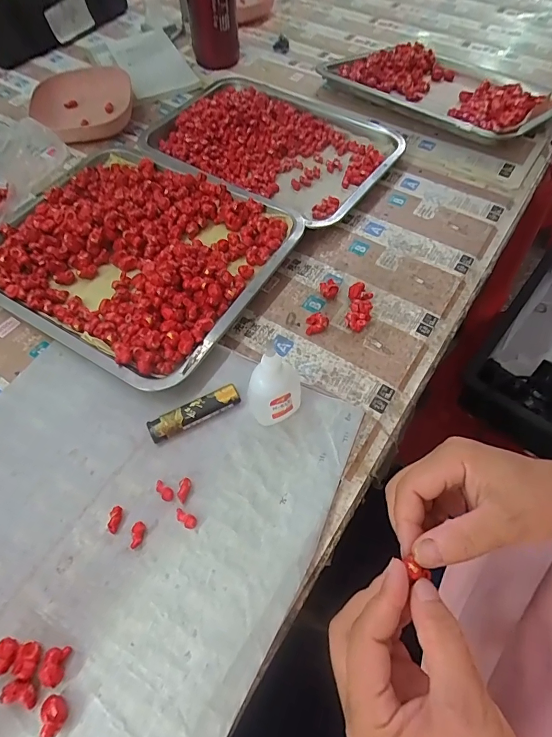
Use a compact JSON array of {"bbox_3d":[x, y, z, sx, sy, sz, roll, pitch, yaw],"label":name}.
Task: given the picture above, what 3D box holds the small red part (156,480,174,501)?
[{"bbox_3d":[-0.087,0.096,0.316,0.019,0.006,0.009,35,64,16],"label":"small red part"}]

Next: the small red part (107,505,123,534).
[{"bbox_3d":[-0.121,0.113,0.305,0.008,0.007,0.019,3,59,-2],"label":"small red part"}]

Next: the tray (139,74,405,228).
[{"bbox_3d":[-0.012,-0.305,0.531,0.321,0.030,0.221,33,64,18],"label":"tray"}]

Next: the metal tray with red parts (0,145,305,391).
[{"bbox_3d":[-0.160,-0.136,0.435,0.310,0.029,0.256,27,62,15],"label":"metal tray with red parts"}]

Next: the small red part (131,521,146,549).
[{"bbox_3d":[-0.102,0.123,0.300,0.009,0.005,0.019,0,59,-3],"label":"small red part"}]

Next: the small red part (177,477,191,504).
[{"bbox_3d":[-0.072,0.095,0.317,0.009,0.005,0.019,7,72,1],"label":"small red part"}]

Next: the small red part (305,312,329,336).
[{"bbox_3d":[0.040,-0.044,0.394,0.021,0.014,0.017,-10,59,-7],"label":"small red part"}]

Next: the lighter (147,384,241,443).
[{"bbox_3d":[-0.070,0.038,0.348,0.079,0.013,0.019,-25,62,-15],"label":"lighter"}]

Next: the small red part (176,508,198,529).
[{"bbox_3d":[-0.068,0.112,0.305,0.019,0.006,0.009,31,64,17],"label":"small red part"}]

